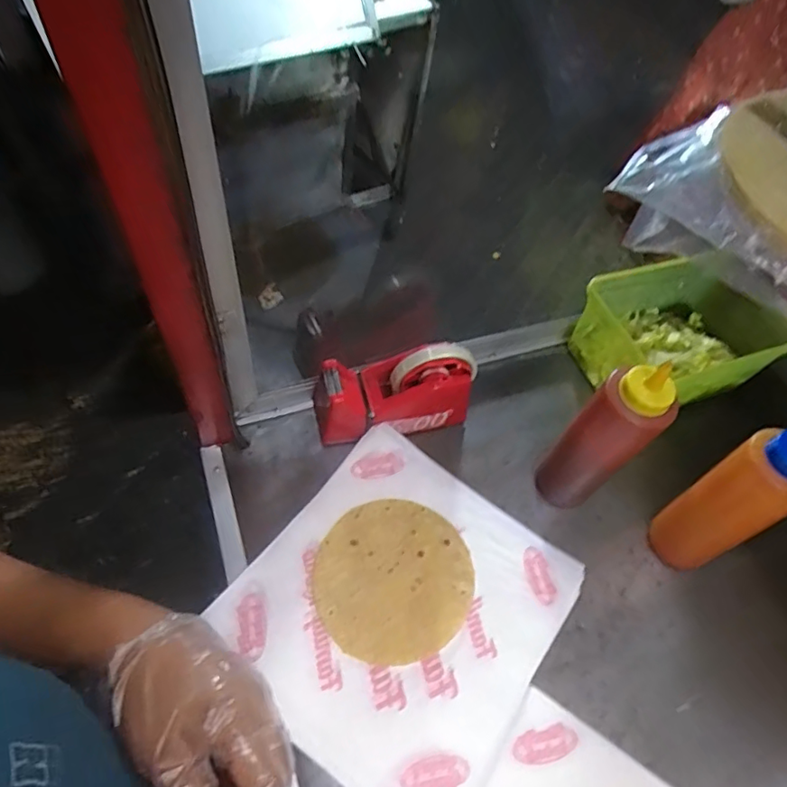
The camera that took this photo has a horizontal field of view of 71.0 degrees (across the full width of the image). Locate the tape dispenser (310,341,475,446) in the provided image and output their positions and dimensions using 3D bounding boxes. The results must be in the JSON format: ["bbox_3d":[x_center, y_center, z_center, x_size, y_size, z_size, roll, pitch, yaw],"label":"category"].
[{"bbox_3d":[0.002,-0.006,0.564,0.158,0.099,0.066,-7,58,-11],"label":"tape dispenser"}]

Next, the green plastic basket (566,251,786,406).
[{"bbox_3d":[0.343,-0.073,0.641,0.218,0.110,0.152,-19,61,-18],"label":"green plastic basket"}]

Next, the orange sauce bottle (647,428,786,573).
[{"bbox_3d":[0.289,0.099,0.479,0.051,0.193,0.066,-24,63,-20],"label":"orange sauce bottle"}]

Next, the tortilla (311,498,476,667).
[{"bbox_3d":[0.001,0.168,0.509,0.143,0.004,0.139,3,58,-5],"label":"tortilla"}]

